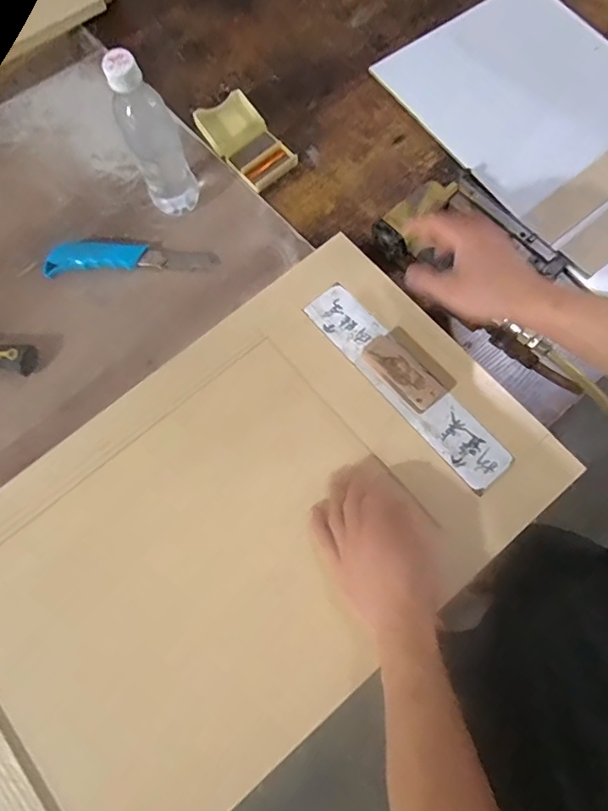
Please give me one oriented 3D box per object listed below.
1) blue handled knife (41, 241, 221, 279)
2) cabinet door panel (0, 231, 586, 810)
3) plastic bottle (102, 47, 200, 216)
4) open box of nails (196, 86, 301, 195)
[{"bbox_3d":[-0.218,-0.187,0.609,0.214,0.017,0.041,-3,75,0],"label":"blue handled knife"},{"bbox_3d":[-0.079,0.129,0.506,0.649,0.024,0.383,-40,75,-9],"label":"cabinet door panel"},{"bbox_3d":[-0.167,-0.294,0.543,0.059,0.208,0.052,-21,76,-5],"label":"plastic bottle"},{"bbox_3d":[-0.079,-0.357,0.654,0.075,0.016,0.145,-38,78,-9],"label":"open box of nails"}]

